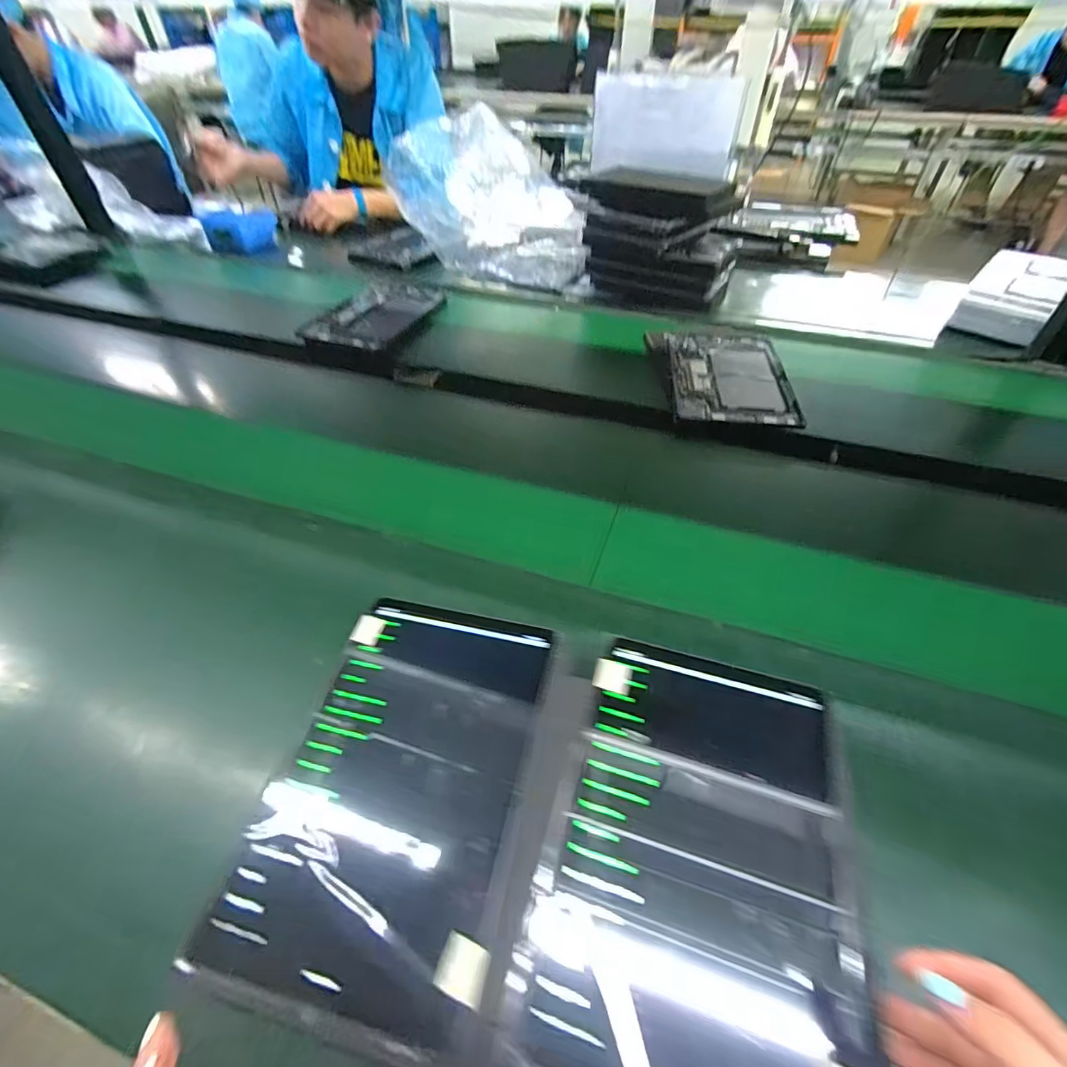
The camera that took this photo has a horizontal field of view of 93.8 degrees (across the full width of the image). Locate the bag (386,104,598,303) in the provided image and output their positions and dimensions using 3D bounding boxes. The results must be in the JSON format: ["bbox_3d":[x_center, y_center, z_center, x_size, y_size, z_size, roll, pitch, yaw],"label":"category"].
[{"bbox_3d":[-0.055,-0.690,1.037,0.392,0.223,0.231,19,50,17],"label":"bag"}]

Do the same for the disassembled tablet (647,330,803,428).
[{"bbox_3d":[0.280,-0.242,0.751,0.190,0.012,0.242,4,48,4],"label":"disassembled tablet"}]

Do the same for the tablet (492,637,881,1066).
[{"bbox_3d":[0.103,0.192,0.308,0.179,0.014,0.250,13,48,12],"label":"tablet"}]

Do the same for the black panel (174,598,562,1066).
[{"bbox_3d":[-0.087,0.161,0.341,0.165,0.008,0.252,10,47,9],"label":"black panel"}]

